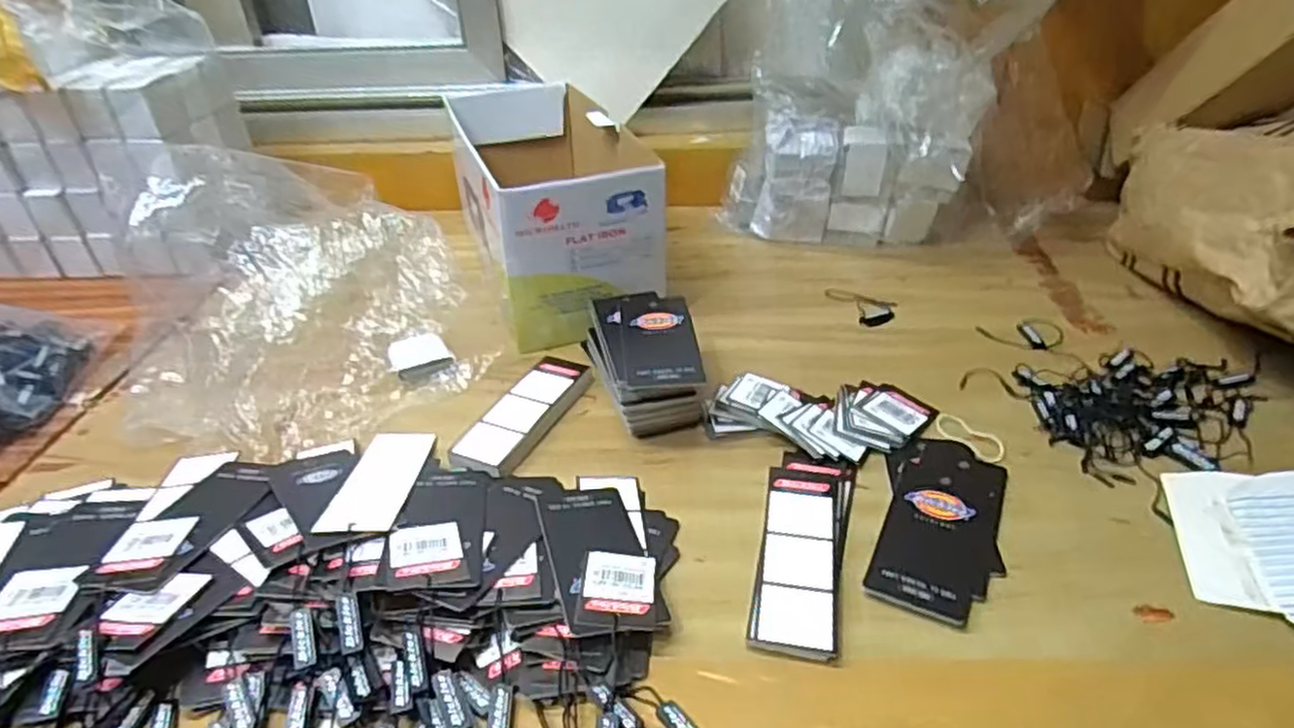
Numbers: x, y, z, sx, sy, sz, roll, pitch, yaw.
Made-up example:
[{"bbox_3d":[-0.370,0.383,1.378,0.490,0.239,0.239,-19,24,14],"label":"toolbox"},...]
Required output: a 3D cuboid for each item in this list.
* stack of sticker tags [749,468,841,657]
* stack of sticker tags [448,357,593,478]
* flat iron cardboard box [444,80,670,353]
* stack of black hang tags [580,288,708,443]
[{"bbox_3d":[0.081,0.099,0.391,0.042,0.011,0.122,5,35,11],"label":"stack of sticker tags"},{"bbox_3d":[-0.081,0.031,0.496,0.044,0.009,0.123,12,38,21],"label":"stack of sticker tags"},{"bbox_3d":[-0.082,-0.148,0.658,0.121,0.127,0.282,-12,36,-12],"label":"flat iron cardboard box"},{"bbox_3d":[-0.001,-0.003,0.510,0.069,0.054,0.117,-8,35,-8],"label":"stack of black hang tags"}]

